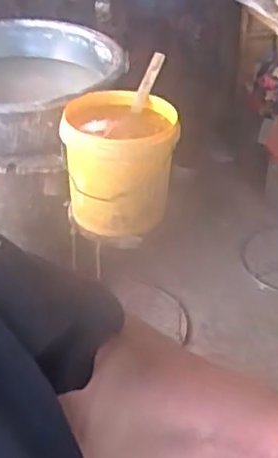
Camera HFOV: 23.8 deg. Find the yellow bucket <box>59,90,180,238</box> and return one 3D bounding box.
[{"bbox_3d":[-0.046,-0.154,1.556,0.248,0.259,0.248,1,36,-1],"label":"yellow bucket"}]

